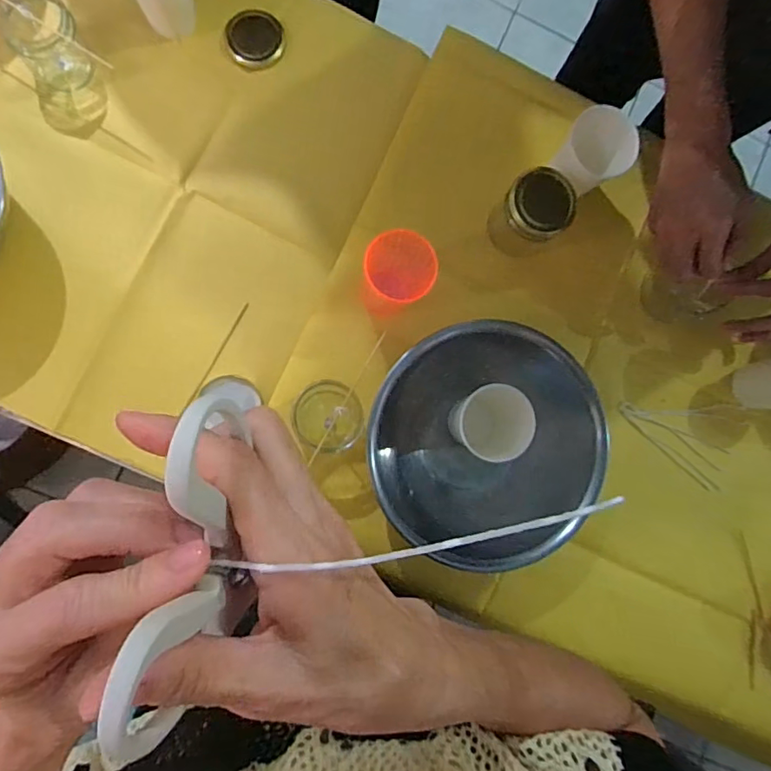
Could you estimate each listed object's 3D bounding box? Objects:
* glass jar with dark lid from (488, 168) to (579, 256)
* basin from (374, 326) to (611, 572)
[{"bbox_3d":[0.155,-0.184,0.585,0.071,0.074,0.067,1,86,-8],"label":"glass jar with dark lid"},{"bbox_3d":[0.103,0.054,0.567,0.233,0.086,0.216,1,86,-8],"label":"basin"}]

